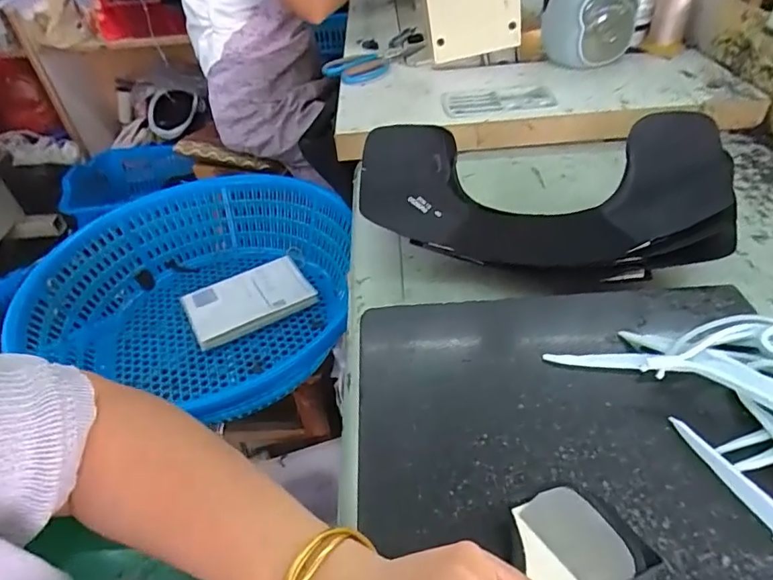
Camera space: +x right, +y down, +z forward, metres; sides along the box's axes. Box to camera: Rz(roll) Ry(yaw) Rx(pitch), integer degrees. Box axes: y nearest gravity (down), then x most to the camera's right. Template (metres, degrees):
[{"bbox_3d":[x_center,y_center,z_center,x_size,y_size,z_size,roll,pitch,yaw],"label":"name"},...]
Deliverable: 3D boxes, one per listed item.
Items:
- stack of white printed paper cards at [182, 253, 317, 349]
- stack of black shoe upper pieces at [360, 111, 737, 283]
[{"bbox_3d":[-0.233,0.013,0.856,0.202,0.021,0.137,-22,44,-17],"label":"stack of white printed paper cards"},{"bbox_3d":[0.135,-0.078,0.455,0.311,0.113,0.140,6,43,13],"label":"stack of black shoe upper pieces"}]

